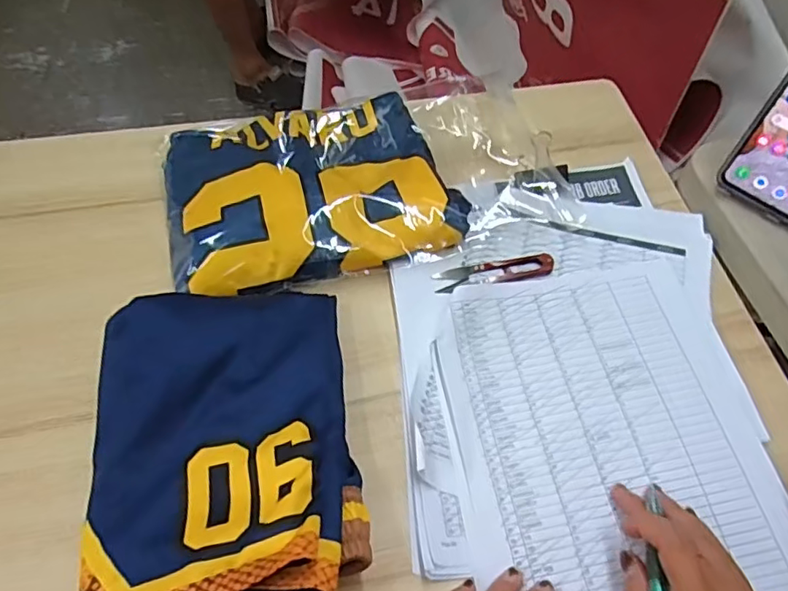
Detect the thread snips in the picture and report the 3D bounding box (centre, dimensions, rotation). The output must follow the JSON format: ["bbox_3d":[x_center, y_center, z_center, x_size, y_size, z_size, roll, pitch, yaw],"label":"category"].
[{"bbox_3d":[0.087,-0.020,0.486,0.103,0.012,0.025,-11,61,-6],"label":"thread snips"}]

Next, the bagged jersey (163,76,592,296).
[{"bbox_3d":[-0.034,-0.114,0.517,0.353,0.037,0.197,-15,61,-9],"label":"bagged jersey"}]

